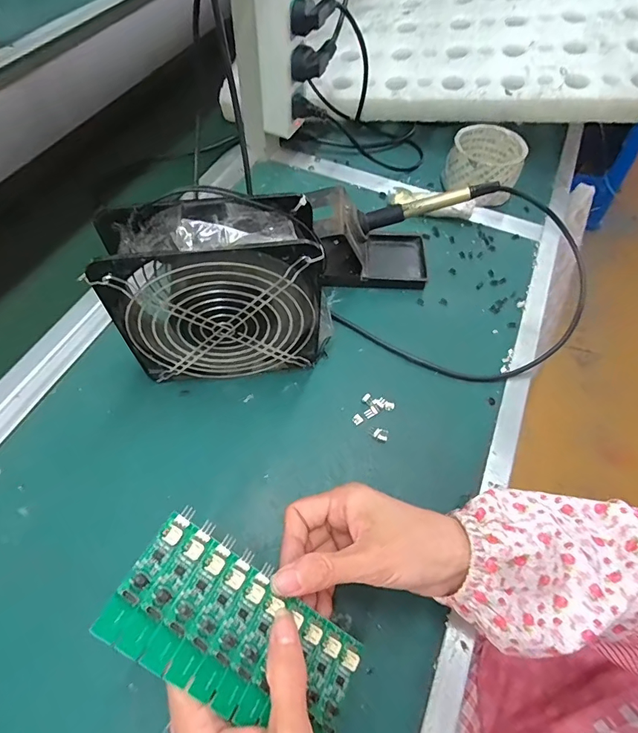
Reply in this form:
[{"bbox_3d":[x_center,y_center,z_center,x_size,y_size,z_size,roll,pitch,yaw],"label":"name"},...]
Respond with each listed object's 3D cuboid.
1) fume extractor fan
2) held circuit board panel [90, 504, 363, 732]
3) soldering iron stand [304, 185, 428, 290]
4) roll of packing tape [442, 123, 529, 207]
[{"bbox_3d":[-0.071,-0.053,0.337,0.159,0.153,0.060,-6,60,-7],"label":"fume extractor fan"},{"bbox_3d":[-0.038,0.142,0.229,0.138,0.008,0.067,37,61,-11],"label":"held circuit board panel"},{"bbox_3d":[0.048,-0.129,0.432,0.132,0.070,0.077,-1,59,-4],"label":"soldering iron stand"},{"bbox_3d":[0.198,-0.241,0.519,0.084,0.059,0.087,1,59,-2],"label":"roll of packing tape"}]

